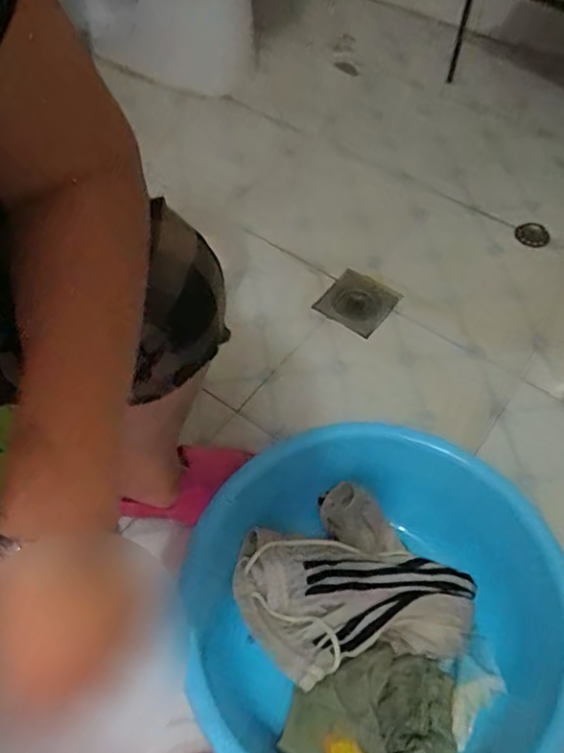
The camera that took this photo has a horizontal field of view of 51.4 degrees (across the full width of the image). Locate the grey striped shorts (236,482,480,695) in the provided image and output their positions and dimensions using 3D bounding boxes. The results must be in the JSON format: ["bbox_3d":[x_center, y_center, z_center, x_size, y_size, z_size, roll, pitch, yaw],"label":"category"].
[{"bbox_3d":[0.070,0.231,0.635,0.217,0.051,0.200,0,53,0],"label":"grey striped shorts"}]

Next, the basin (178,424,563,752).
[{"bbox_3d":[0.096,0.234,0.603,0.382,0.113,0.377,0,56,0],"label":"basin"}]

